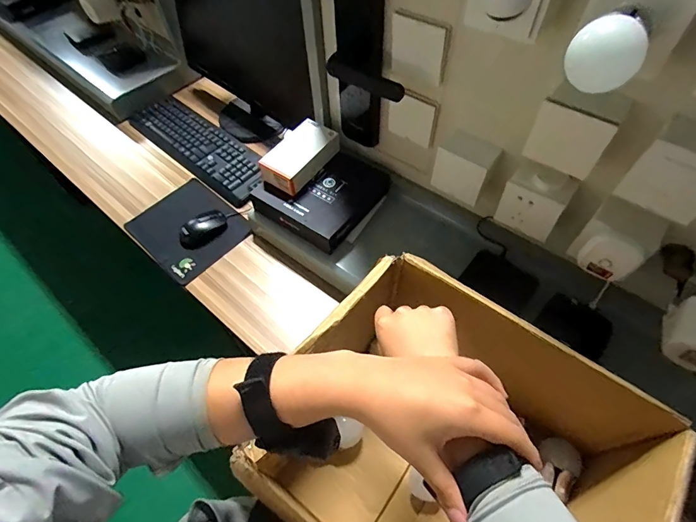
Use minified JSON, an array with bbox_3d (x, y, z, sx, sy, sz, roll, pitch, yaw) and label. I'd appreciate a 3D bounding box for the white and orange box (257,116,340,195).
[{"bbox_3d":[-0.095,-0.211,0.776,0.089,0.042,0.166,31,65,20],"label":"white and orange box"}]

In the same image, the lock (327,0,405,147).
[{"bbox_3d":[0.029,-0.346,0.641,0.116,0.362,0.063,9,59,8],"label":"lock"}]

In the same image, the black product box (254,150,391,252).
[{"bbox_3d":[-0.054,-0.145,0.793,0.205,0.056,0.216,32,65,20],"label":"black product box"}]

